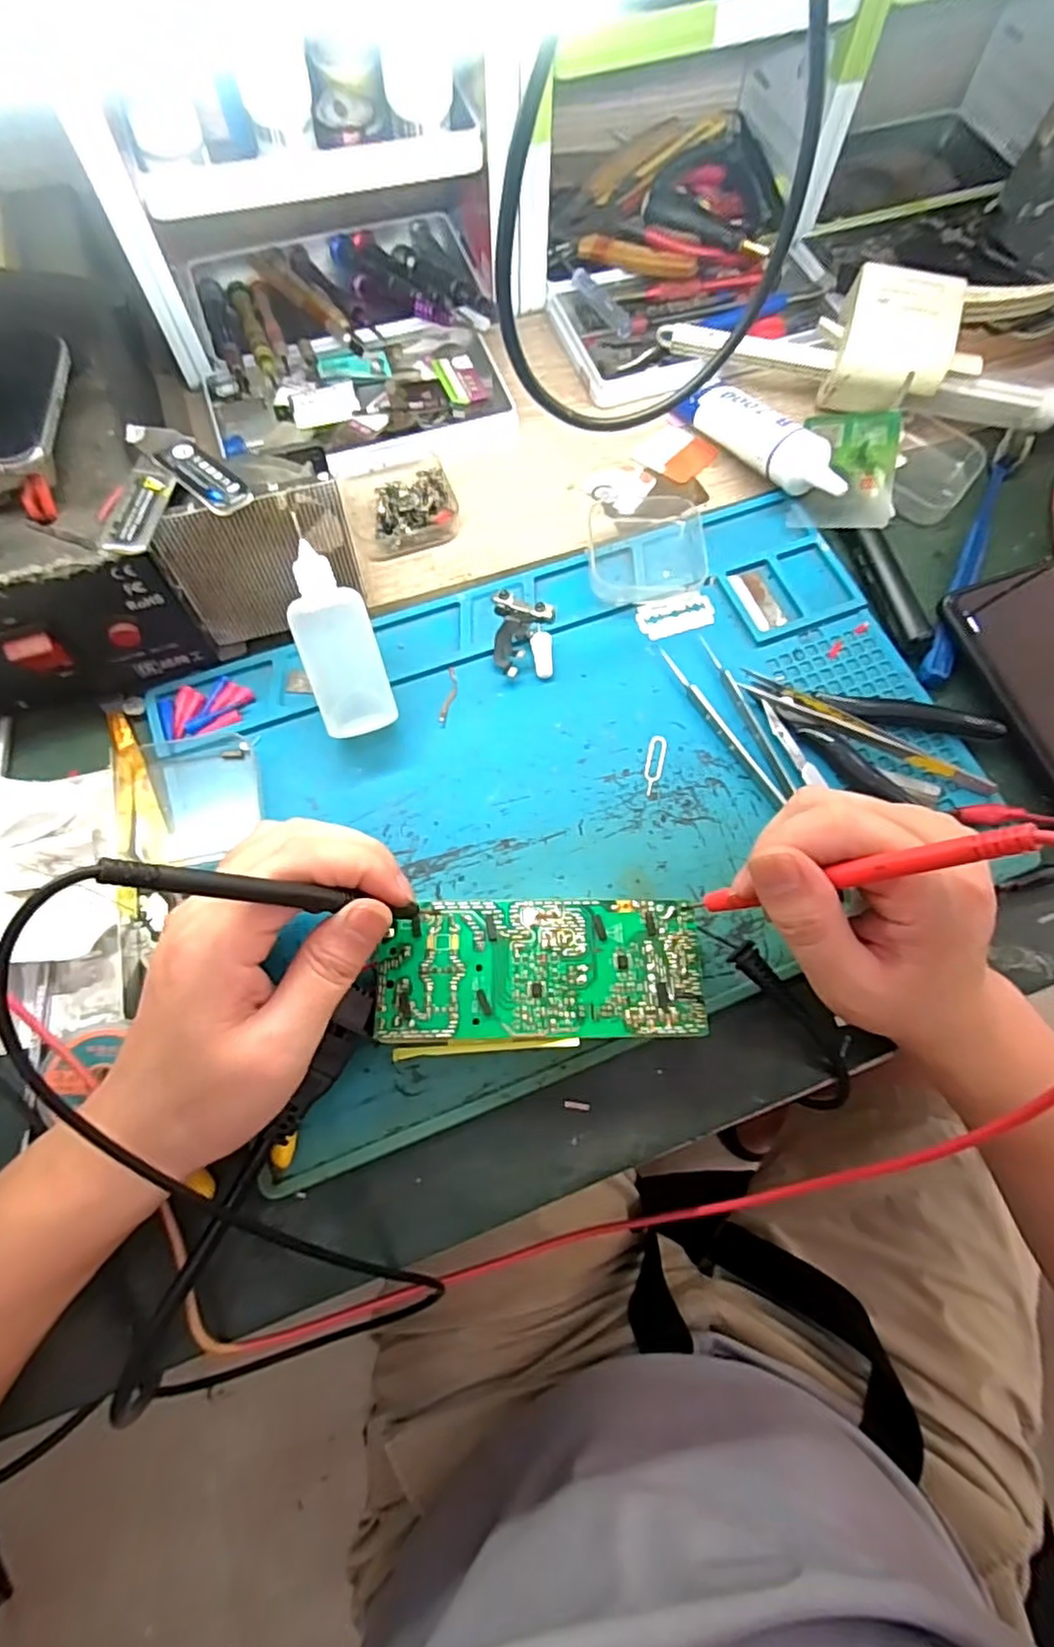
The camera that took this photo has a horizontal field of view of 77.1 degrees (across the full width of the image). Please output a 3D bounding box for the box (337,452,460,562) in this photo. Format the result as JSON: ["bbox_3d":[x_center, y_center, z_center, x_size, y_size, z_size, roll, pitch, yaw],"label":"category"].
[{"bbox_3d":[-0.074,-0.190,0.381,0.061,0.017,0.061,-23,72,-10],"label":"box"}]

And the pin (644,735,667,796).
[{"bbox_3d":[0.064,-0.030,0.332,0.009,0.004,0.033,14,70,3],"label":"pin"}]

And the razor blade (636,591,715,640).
[{"bbox_3d":[0.083,-0.114,0.364,0.042,0.004,0.021,-16,77,-7],"label":"razor blade"}]

